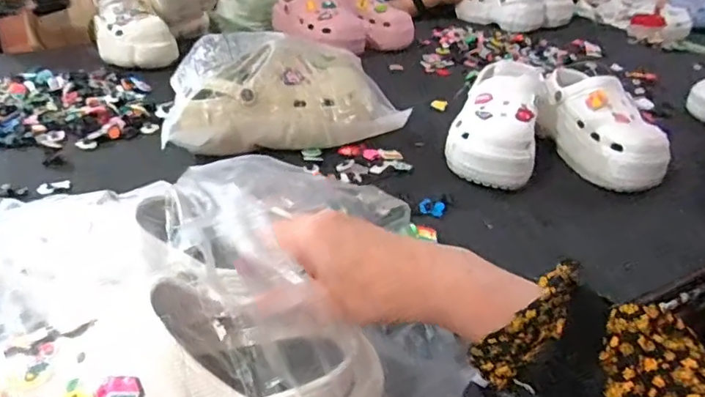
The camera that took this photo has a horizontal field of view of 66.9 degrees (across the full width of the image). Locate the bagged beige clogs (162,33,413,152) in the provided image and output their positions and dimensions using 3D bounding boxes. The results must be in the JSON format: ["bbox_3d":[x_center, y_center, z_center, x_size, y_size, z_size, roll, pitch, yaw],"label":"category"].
[{"bbox_3d":[-0.107,-0.154,0.768,0.301,0.126,0.209,-6,34,-16],"label":"bagged beige clogs"}]

